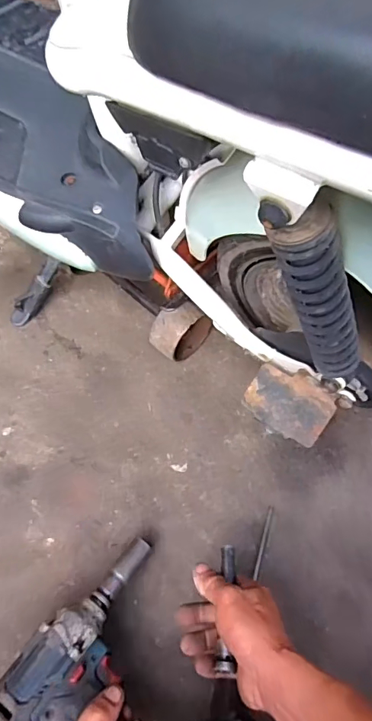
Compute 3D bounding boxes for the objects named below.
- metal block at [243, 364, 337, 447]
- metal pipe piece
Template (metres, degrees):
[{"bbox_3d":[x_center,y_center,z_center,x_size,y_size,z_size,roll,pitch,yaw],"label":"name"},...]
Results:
[{"bbox_3d":[0.109,0.044,0.487,0.085,0.004,0.067,30,85,11],"label":"metal block"},{"bbox_3d":[-0.007,-0.045,0.691,0.050,0.089,0.100,39,63,21],"label":"metal pipe piece"}]

